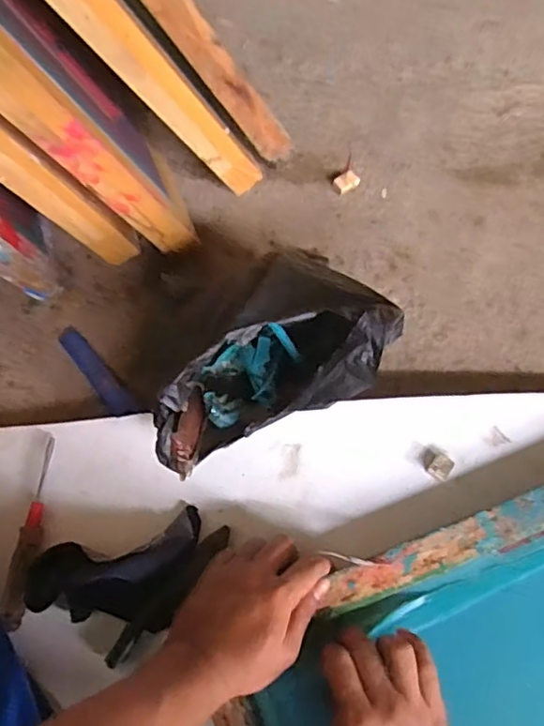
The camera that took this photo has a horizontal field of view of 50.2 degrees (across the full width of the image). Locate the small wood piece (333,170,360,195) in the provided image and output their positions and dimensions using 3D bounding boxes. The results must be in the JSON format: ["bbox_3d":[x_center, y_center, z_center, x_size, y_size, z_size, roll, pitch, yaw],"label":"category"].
[{"bbox_3d":[0.090,-0.220,0.706,0.029,0.014,0.021,-29,69,-11],"label":"small wood piece"}]

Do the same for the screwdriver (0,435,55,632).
[{"bbox_3d":[-0.227,0.158,0.547,0.024,0.018,0.168,5,69,4],"label":"screwdriver"}]

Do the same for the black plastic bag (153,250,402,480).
[{"bbox_3d":[0.003,0.019,0.516,0.137,0.164,0.215,34,74,14],"label":"black plastic bag"}]

